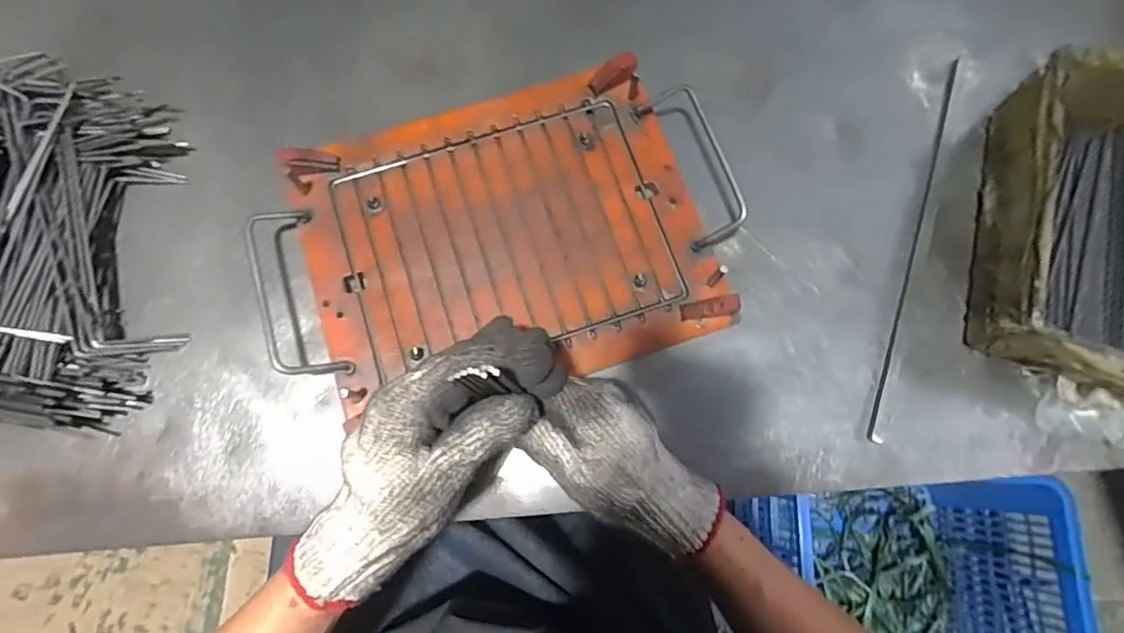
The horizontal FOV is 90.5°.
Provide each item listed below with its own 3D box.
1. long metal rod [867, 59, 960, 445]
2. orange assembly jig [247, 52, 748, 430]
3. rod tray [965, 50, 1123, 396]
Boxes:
[{"bbox_3d":[0.301,-0.071,0.471,0.008,0.006,0.371,20,75,6],"label":"long metal rod"},{"bbox_3d":[-0.045,-0.066,0.440,0.364,0.034,0.236,-17,75,-4],"label":"orange assembly jig"},{"bbox_3d":[0.442,-0.060,0.429,0.194,0.074,0.260,16,75,5],"label":"rod tray"}]

